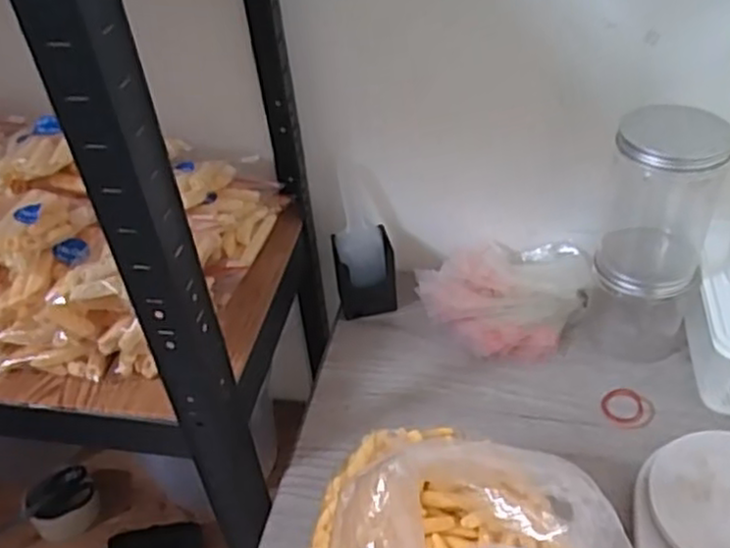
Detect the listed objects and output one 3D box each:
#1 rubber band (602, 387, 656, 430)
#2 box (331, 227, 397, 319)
[{"bbox_3d":[0.245,0.125,0.668,0.045,0.004,0.046,-4,39,3],"label":"rubber band"},{"bbox_3d":[0.002,0.001,0.776,0.067,0.076,0.051,-9,39,-3],"label":"box"}]

